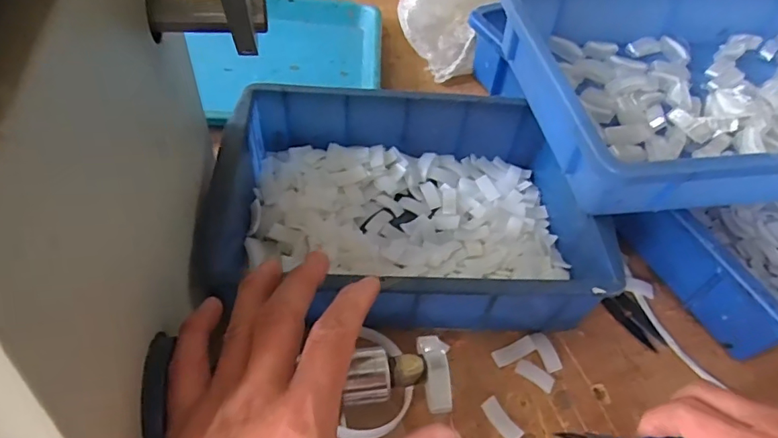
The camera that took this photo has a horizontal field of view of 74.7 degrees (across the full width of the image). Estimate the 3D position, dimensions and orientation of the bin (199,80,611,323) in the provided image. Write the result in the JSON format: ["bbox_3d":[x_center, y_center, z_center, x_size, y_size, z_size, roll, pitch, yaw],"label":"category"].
[{"bbox_3d":[0.017,-0.013,0.425,0.276,0.077,0.200,2,51,-4],"label":"bin"}]

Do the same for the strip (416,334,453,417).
[{"bbox_3d":[0.026,0.083,0.272,0.015,0.004,0.040,-7,77,-11],"label":"strip"}]

